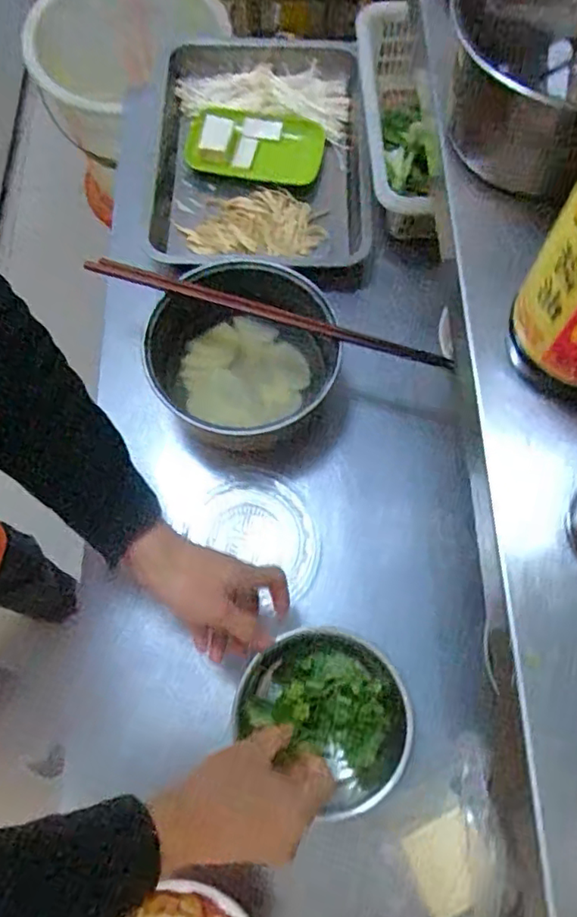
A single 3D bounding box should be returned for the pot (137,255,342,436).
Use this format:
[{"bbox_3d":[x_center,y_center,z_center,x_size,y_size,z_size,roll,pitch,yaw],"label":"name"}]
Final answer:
[{"bbox_3d":[-0.048,-0.114,0.677,0.205,0.126,0.207,0,71,-1],"label":"pot"}]

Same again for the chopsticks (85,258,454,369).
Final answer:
[{"bbox_3d":[-0.024,-0.156,0.639,0.397,0.014,0.020,17,71,5],"label":"chopsticks"}]

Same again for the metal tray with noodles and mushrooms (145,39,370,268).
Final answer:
[{"bbox_3d":[-0.037,-0.424,0.828,0.290,0.043,0.387,1,71,-1],"label":"metal tray with noodles and mushrooms"}]

